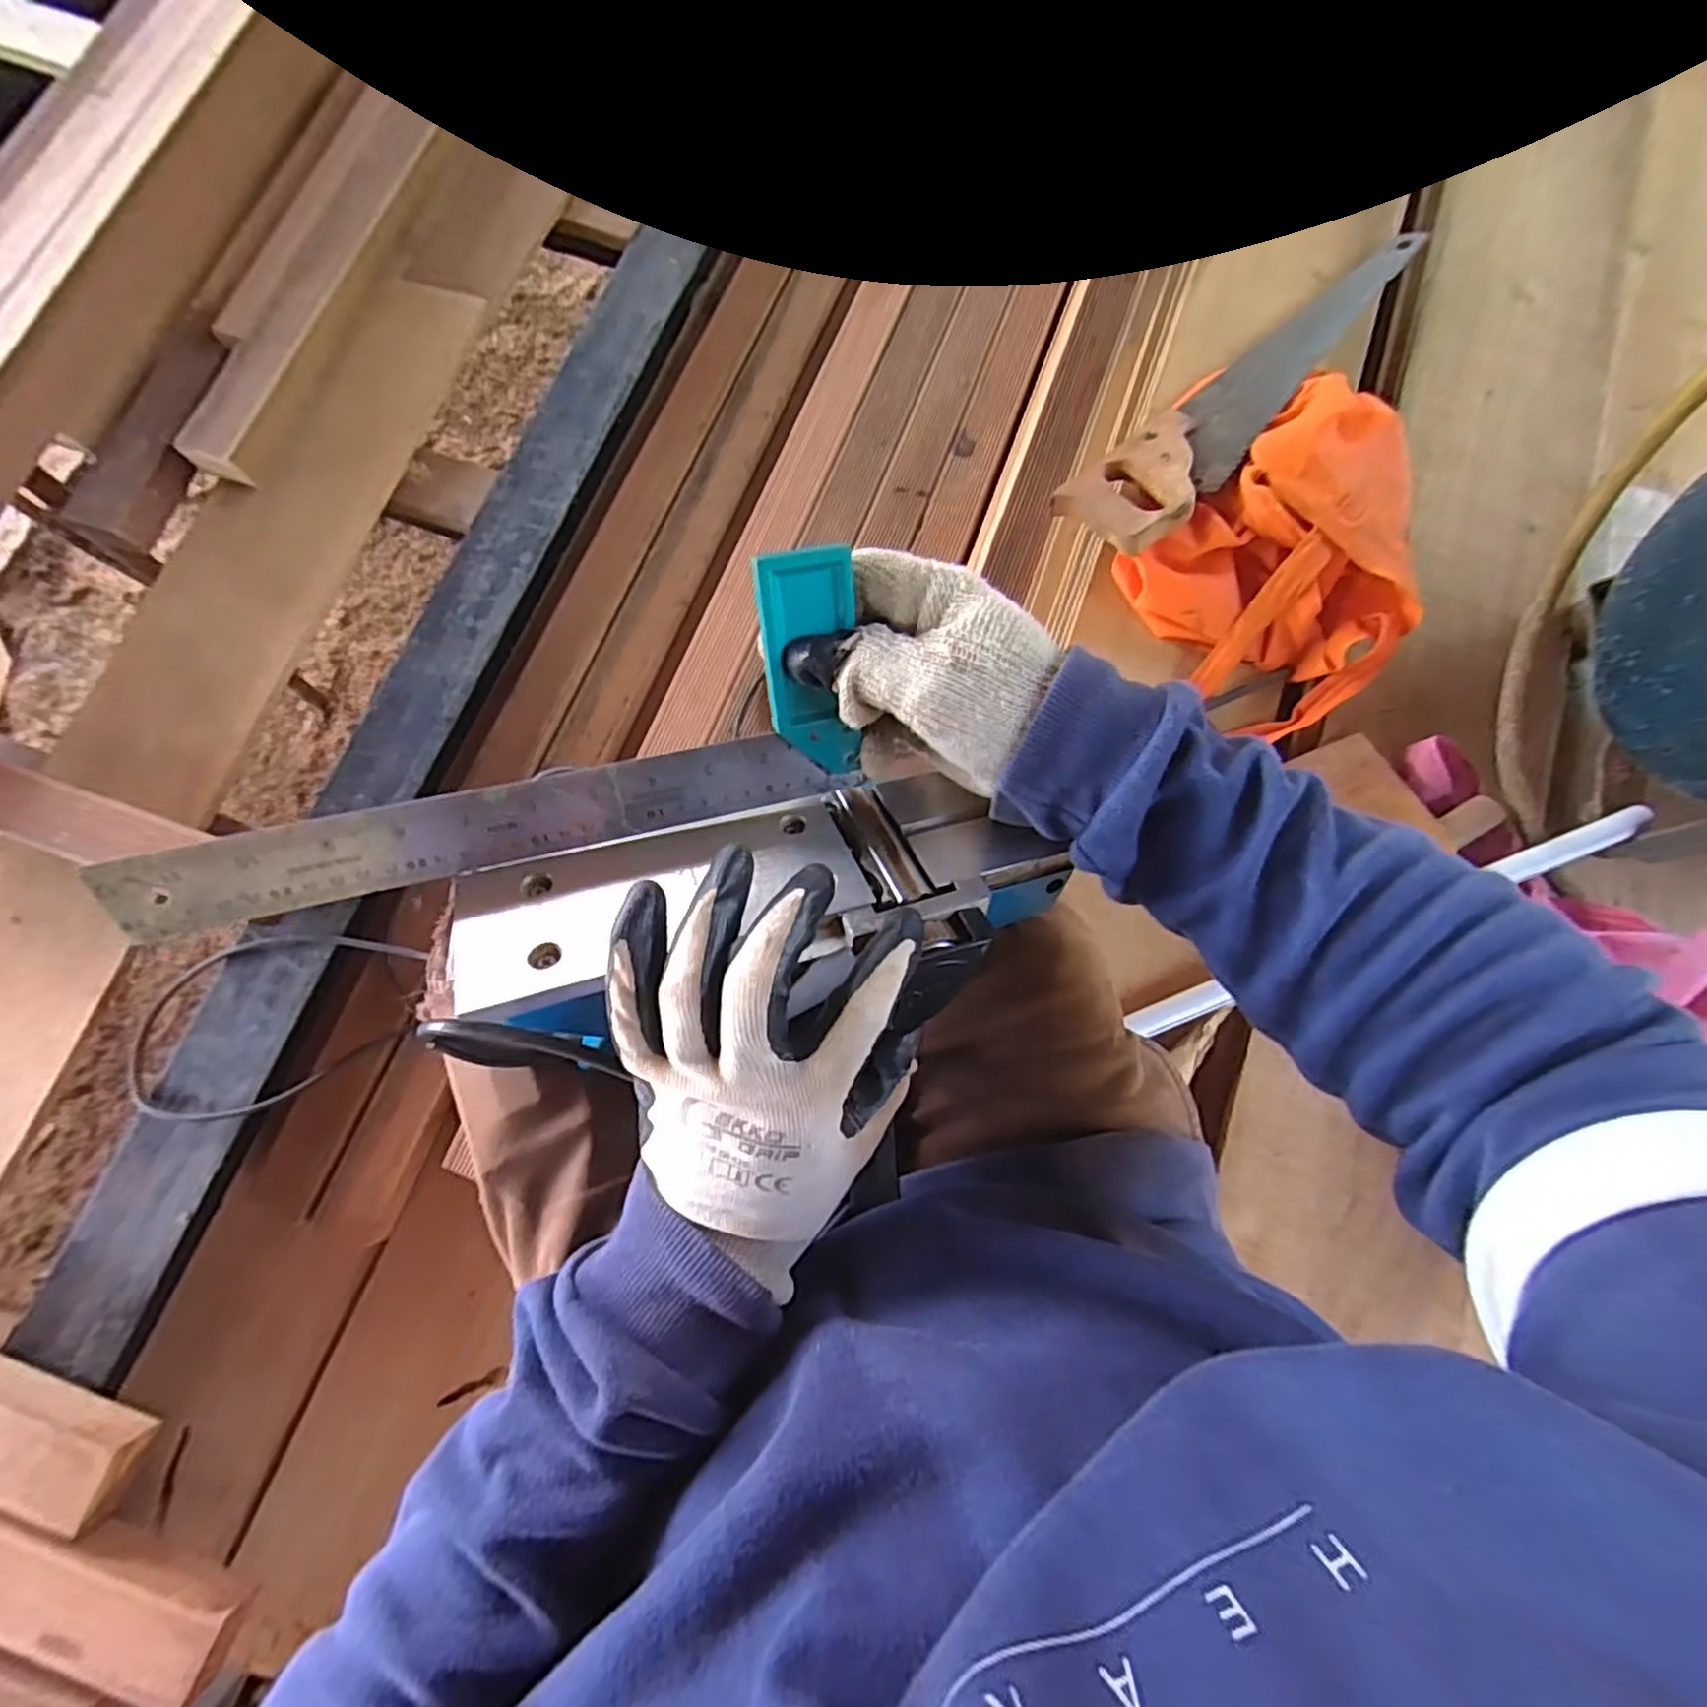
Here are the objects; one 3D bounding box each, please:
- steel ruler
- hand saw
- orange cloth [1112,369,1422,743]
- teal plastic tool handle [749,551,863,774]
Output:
[{"bbox_3d":[-0.141,-0.013,0.308,0.286,0.038,0.004,-13,37,-16],"label":"steel ruler"},{"bbox_3d":[0.394,-0.432,0.658,0.522,0.020,0.107,-38,58,-14],"label":"hand saw"},{"bbox_3d":[0.378,-0.259,0.614,0.262,0.080,0.232,-41,81,-10],"label":"orange cloth"},{"bbox_3d":[-0.019,-0.080,0.314,0.039,0.098,0.005,-12,33,-14],"label":"teal plastic tool handle"}]

